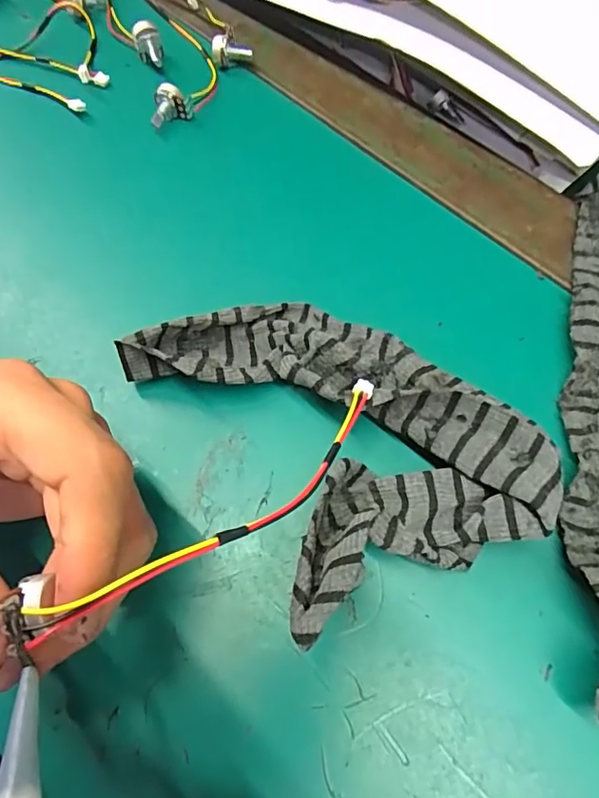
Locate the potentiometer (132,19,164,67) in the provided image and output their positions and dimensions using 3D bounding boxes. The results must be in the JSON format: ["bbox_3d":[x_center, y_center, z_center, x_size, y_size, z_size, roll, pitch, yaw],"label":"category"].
[{"bbox_3d":[-0.091,-0.214,0.325,0.015,0.021,0.022,-16,67,-5],"label":"potentiometer"}]

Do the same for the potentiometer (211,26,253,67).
[{"bbox_3d":[-0.041,-0.217,0.327,0.025,0.017,0.016,0,67,2],"label":"potentiometer"}]

